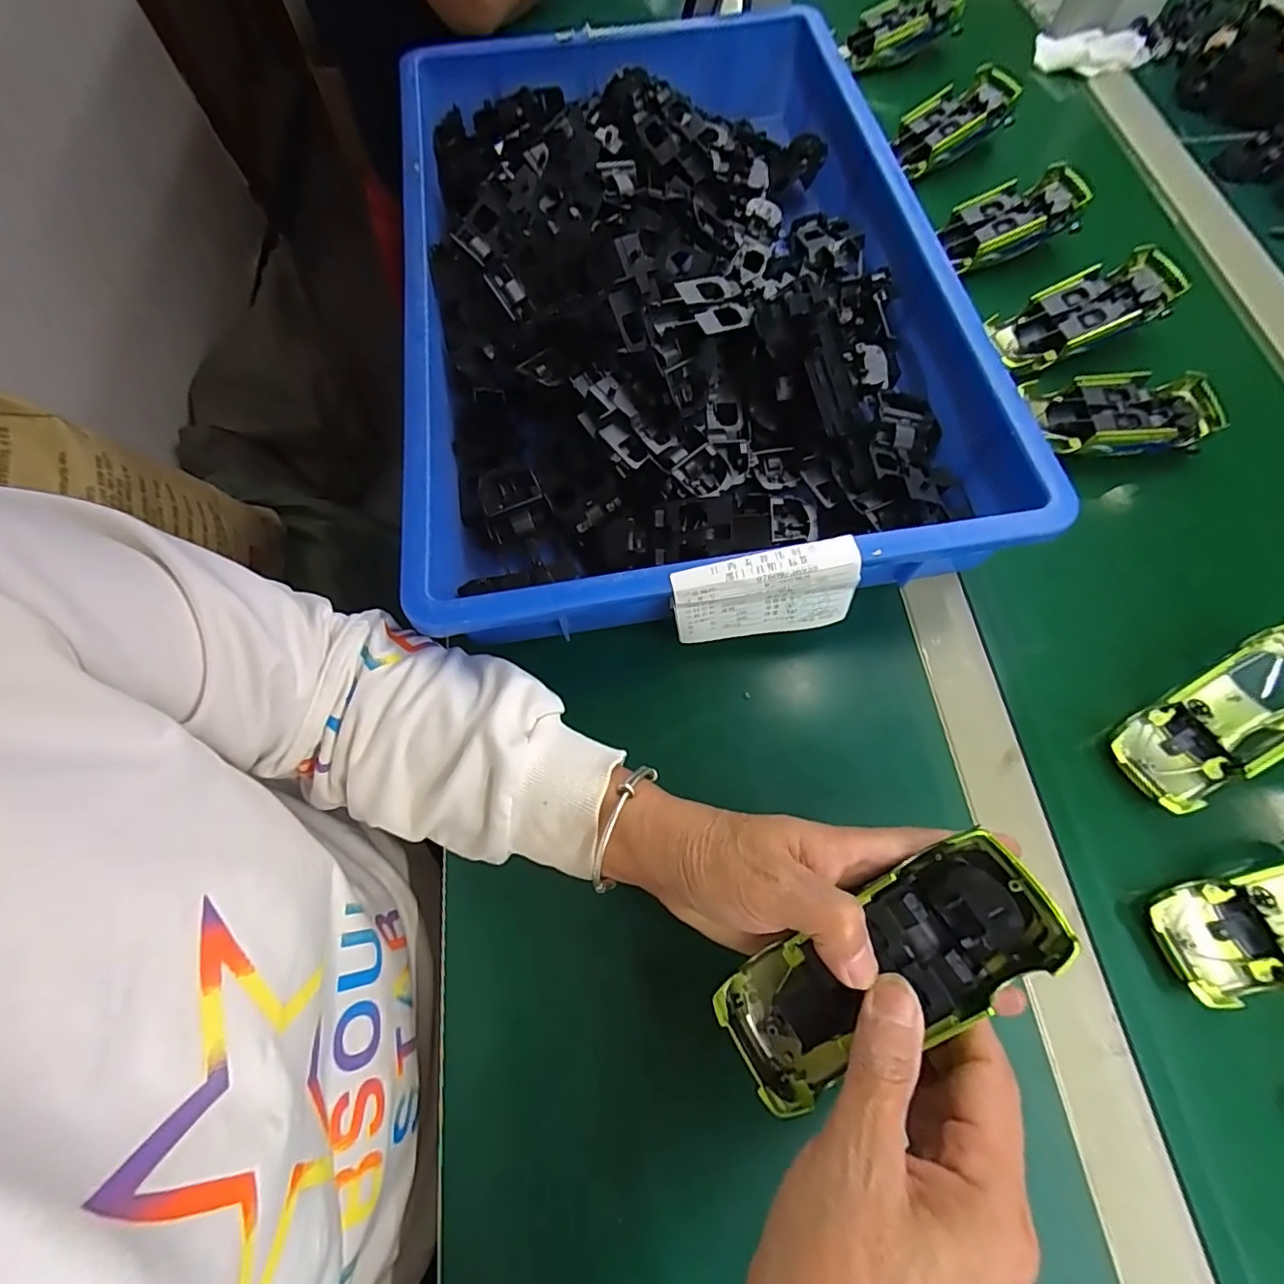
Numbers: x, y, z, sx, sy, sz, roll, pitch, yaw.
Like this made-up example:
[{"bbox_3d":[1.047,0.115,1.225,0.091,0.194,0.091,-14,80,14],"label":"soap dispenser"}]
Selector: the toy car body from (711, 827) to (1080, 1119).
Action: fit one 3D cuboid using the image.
[{"bbox_3d":[0.096,0.130,0.228,0.130,0.030,0.051,-39,70,15],"label":"toy car body"}]

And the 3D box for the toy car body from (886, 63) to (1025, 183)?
[{"bbox_3d":[0.293,-0.492,0.554,0.115,0.038,0.059,-32,82,7],"label":"toy car body"}]

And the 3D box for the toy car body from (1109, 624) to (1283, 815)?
[{"bbox_3d":[0.341,0.043,0.334,0.136,0.034,0.054,-34,71,2],"label":"toy car body"}]

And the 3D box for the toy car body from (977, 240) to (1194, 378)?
[{"bbox_3d":[0.347,-0.259,0.446,0.132,0.026,0.055,-22,68,10],"label":"toy car body"}]

